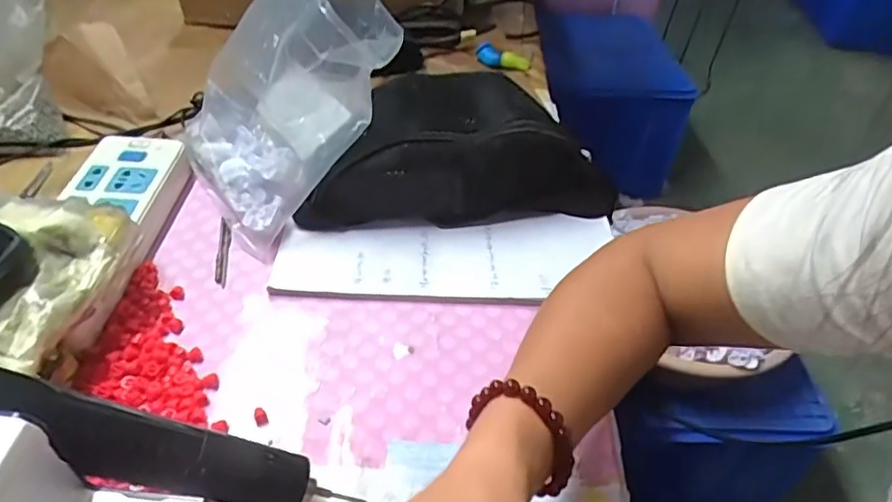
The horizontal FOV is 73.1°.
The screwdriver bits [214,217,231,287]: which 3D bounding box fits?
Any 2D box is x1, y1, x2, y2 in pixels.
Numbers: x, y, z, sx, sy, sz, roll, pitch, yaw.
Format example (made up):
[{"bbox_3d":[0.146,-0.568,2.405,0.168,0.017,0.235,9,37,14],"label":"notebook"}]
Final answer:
[{"bbox_3d":[-0.187,-0.002,0.504,0.011,0.004,0.082,-5,45,-10],"label":"screwdriver bits"}]

